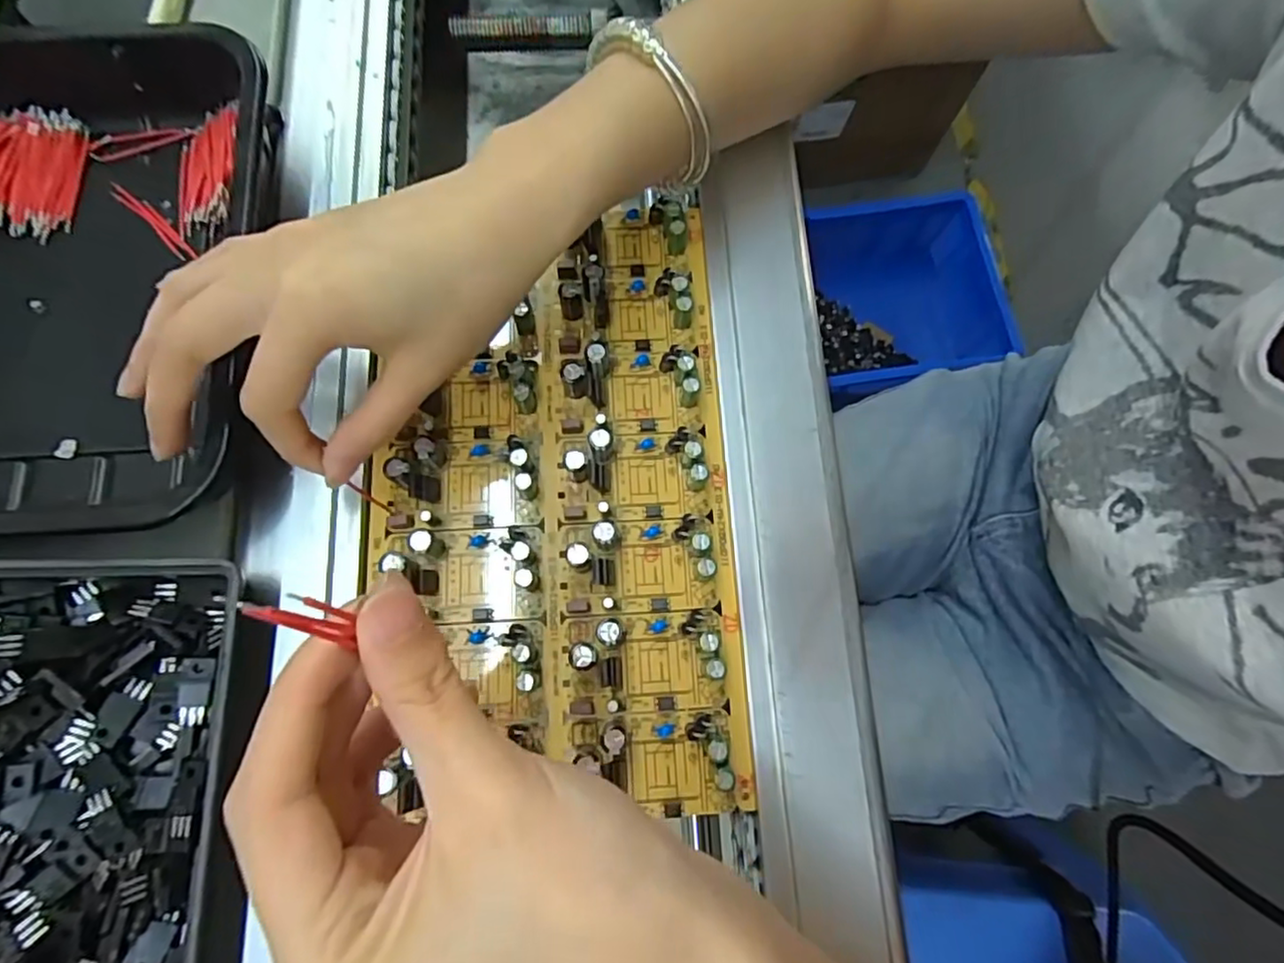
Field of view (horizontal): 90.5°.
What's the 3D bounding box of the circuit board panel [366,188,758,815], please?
[{"bbox_3d":[-0.035,-0.001,0.264,0.144,0.021,0.251,-3,75,-3],"label":"circuit board panel"}]

